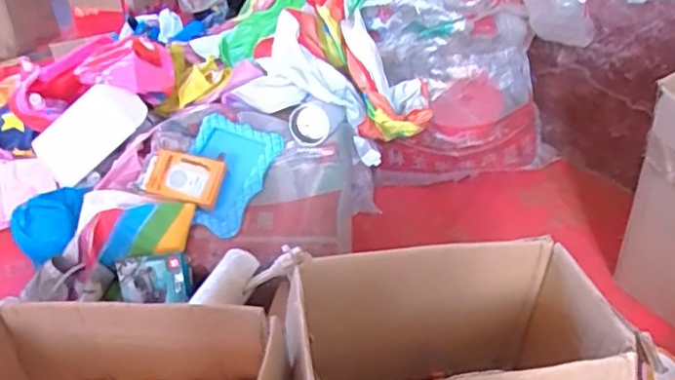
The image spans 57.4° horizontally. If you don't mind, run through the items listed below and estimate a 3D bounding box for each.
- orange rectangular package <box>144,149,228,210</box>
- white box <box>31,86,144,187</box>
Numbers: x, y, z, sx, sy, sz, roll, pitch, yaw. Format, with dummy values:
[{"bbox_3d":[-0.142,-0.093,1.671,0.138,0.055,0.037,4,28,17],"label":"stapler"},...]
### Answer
[{"bbox_3d":[-0.285,-0.023,1.140,0.146,0.026,0.099,15,62,5],"label":"orange rectangular package"},{"bbox_3d":[-0.554,-0.128,1.374,0.311,0.131,0.036,-32,20,31],"label":"white box"}]

